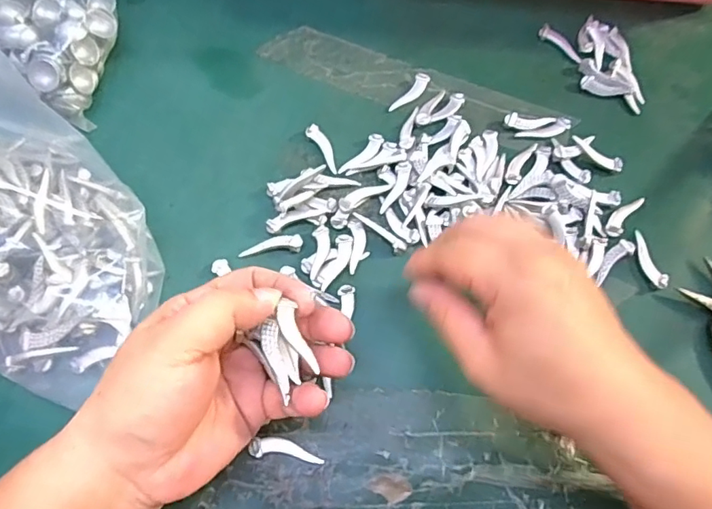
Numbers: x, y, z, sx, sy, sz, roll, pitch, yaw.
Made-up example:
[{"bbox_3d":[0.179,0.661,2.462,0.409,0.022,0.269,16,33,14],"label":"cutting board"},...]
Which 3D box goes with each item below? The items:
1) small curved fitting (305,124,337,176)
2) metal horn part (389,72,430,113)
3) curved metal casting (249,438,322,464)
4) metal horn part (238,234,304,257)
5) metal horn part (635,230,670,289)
[{"bbox_3d":[-0.021,-0.072,0.346,0.010,0.005,0.038,-29,71,-14],"label":"small curved fitting"},{"bbox_3d":[0.039,-0.115,0.367,0.011,0.006,0.038,35,70,12],"label":"metal horn part"},{"bbox_3d":[-0.036,0.103,0.271,0.038,0.006,0.011,6,67,0],"label":"curved metal casting"},{"bbox_3d":[-0.052,-0.006,0.316,0.039,0.004,0.011,-7,68,-5],"label":"metal horn part"},{"bbox_3d":[0.182,0.003,0.320,0.011,0.004,0.038,-15,69,-8],"label":"metal horn part"}]

